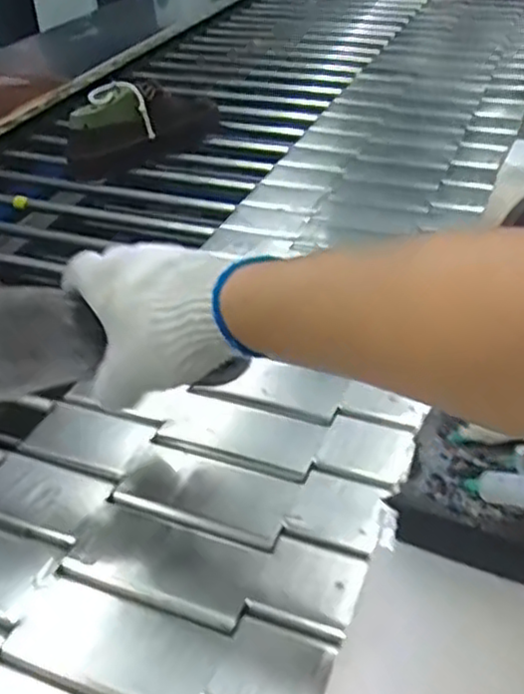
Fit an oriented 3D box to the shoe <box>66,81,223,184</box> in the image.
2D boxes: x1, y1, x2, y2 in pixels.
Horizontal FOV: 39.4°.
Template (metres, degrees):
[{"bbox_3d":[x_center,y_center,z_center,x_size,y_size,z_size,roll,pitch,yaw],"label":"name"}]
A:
[{"bbox_3d":[-0.140,-0.317,1.014,0.258,0.103,0.090,-31,46,-31],"label":"shoe"}]

